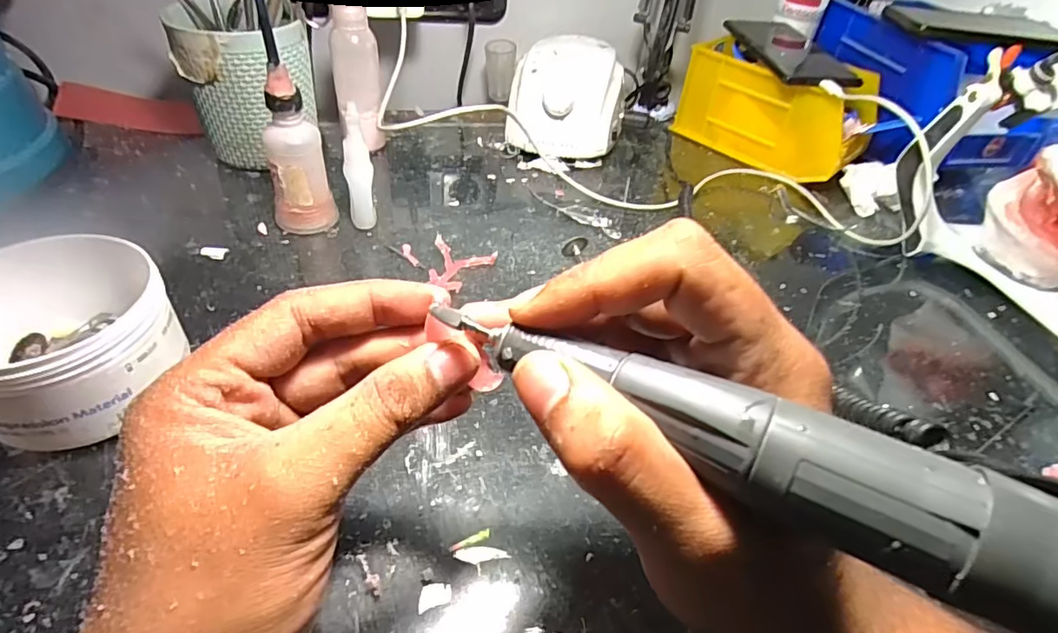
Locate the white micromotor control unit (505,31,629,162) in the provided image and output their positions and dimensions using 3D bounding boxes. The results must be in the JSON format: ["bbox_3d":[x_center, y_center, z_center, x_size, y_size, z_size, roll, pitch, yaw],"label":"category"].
[{"bbox_3d":[0.040,-0.209,0.530,0.103,0.079,0.124,13,43,5],"label":"white micromotor control unit"}]

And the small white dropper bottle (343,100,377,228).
[{"bbox_3d":[-0.121,-0.103,0.388,0.018,0.087,0.017,-6,45,-14],"label":"small white dropper bottle"}]

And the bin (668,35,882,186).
[{"bbox_3d":[0.250,-0.207,0.551,0.098,0.088,0.164,-31,55,-34],"label":"bin"}]

